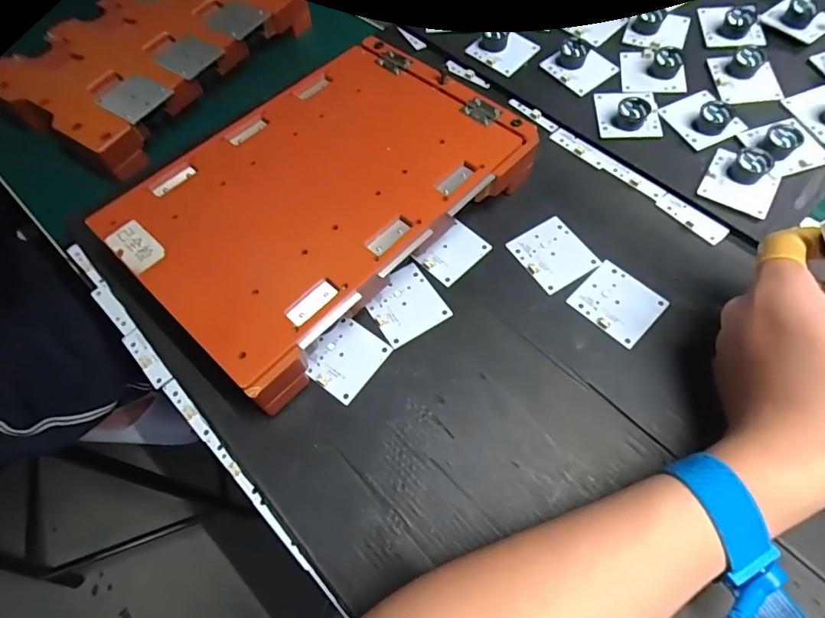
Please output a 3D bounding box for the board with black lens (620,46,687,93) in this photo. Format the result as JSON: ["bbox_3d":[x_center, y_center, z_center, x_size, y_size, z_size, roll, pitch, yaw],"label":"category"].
[{"bbox_3d":[0.191,-0.192,0.367,0.046,0.017,0.046,4,62,4],"label":"board with black lens"}]

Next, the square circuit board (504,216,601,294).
[{"bbox_3d":[0.094,-0.037,0.309,0.044,0.004,0.047,-30,65,-13],"label":"square circuit board"}]

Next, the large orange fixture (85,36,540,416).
[{"bbox_3d":[-0.056,-0.076,0.309,0.165,0.047,0.246,39,70,20],"label":"large orange fixture"}]

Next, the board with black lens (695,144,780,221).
[{"bbox_3d":[0.225,-0.091,0.311,0.043,0.020,0.043,28,66,16],"label":"board with black lens"}]

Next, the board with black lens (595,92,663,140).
[{"bbox_3d":[0.164,-0.151,0.349,0.043,0.021,0.044,2,62,3],"label":"board with black lens"}]

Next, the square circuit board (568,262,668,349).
[{"bbox_3d":[0.129,-0.004,0.291,0.045,0.005,0.047,-41,68,-18],"label":"square circuit board"}]

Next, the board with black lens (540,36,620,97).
[{"bbox_3d":[0.137,-0.199,0.374,0.046,0.017,0.047,-35,66,-15],"label":"board with black lens"}]

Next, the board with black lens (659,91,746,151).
[{"bbox_3d":[0.216,-0.145,0.339,0.041,0.017,0.047,-23,64,-10],"label":"board with black lens"}]

